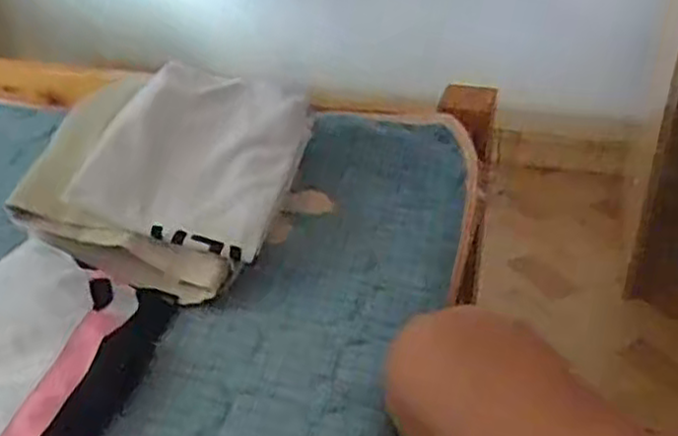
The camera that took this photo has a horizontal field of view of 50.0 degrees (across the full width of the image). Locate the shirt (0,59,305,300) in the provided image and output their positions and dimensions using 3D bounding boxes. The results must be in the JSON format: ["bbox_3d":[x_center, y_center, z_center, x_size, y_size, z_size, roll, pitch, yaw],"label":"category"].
[{"bbox_3d":[-0.168,-0.046,0.767,0.224,0.123,0.266,6,34,12],"label":"shirt"}]

